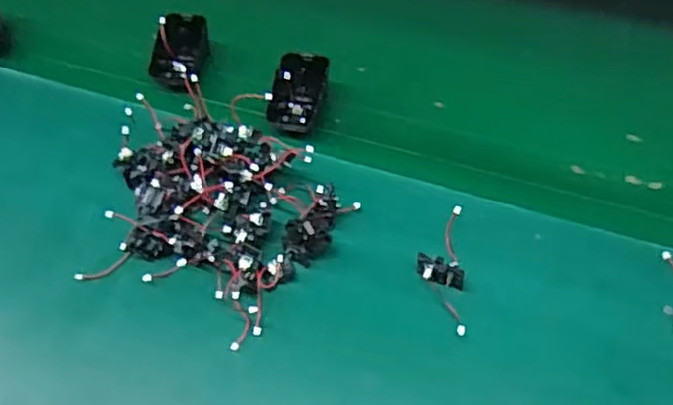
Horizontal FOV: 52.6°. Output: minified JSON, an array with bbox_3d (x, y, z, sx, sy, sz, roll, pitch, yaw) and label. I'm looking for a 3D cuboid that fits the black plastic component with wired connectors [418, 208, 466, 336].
[{"bbox_3d":[0.073,0.047,0.475,0.031,0.017,0.094,-1,55,5],"label":"black plastic component with wired connectors"}]

